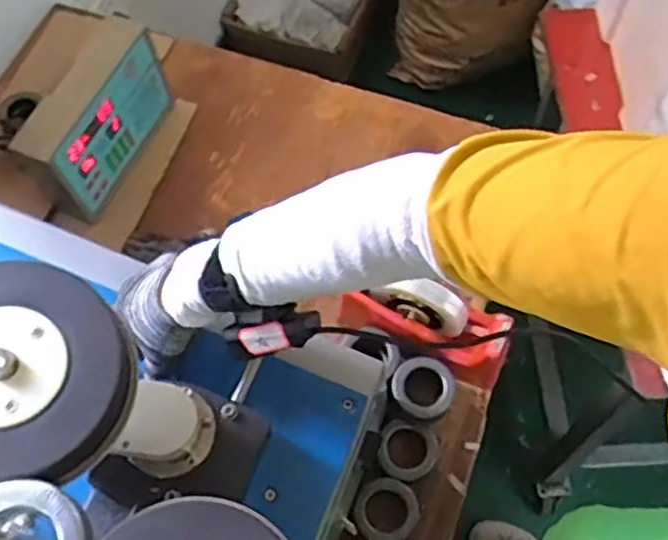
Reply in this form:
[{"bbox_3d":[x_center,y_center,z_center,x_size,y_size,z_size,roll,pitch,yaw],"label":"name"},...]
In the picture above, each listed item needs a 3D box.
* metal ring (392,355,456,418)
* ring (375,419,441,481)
[{"bbox_3d":[0.100,0.130,0.799,0.067,0.028,0.074,-15,64,-6],"label":"metal ring"},{"bbox_3d":[0.083,0.203,0.797,0.074,0.022,0.064,24,59,-13],"label":"ring"}]

